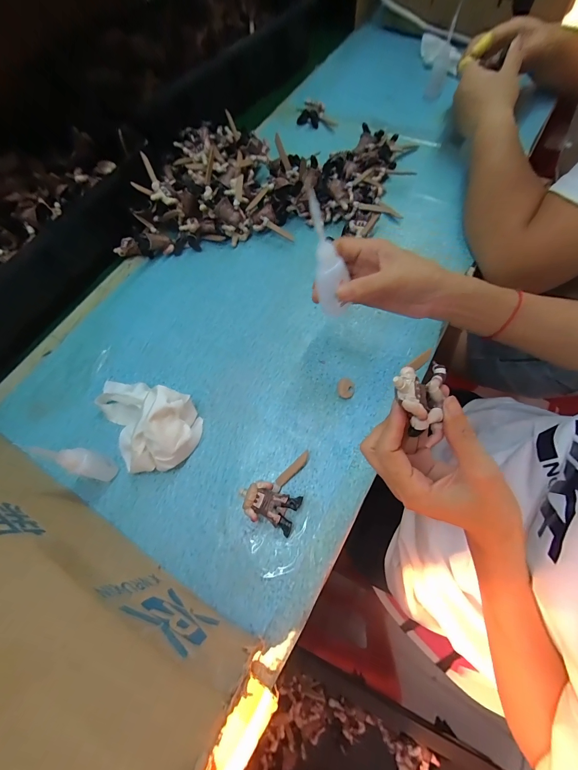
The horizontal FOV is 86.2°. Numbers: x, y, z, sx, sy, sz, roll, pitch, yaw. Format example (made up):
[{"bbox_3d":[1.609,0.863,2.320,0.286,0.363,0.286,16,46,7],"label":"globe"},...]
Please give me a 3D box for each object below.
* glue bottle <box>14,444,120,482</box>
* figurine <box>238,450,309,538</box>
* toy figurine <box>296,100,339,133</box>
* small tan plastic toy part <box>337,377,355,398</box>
[{"bbox_3d":[-0.198,0.073,0.291,0.026,0.090,0.024,7,69,6],"label":"glue bottle"},{"bbox_3d":[-0.012,0.097,0.303,0.056,0.023,0.075,21,71,11],"label":"figurine"},{"bbox_3d":[0.043,-0.458,0.528,0.084,0.034,0.031,33,74,15],"label":"toy figurine"},{"bbox_3d":[0.064,0.003,0.351,0.018,0.004,0.024,10,69,7],"label":"small tan plastic toy part"}]

